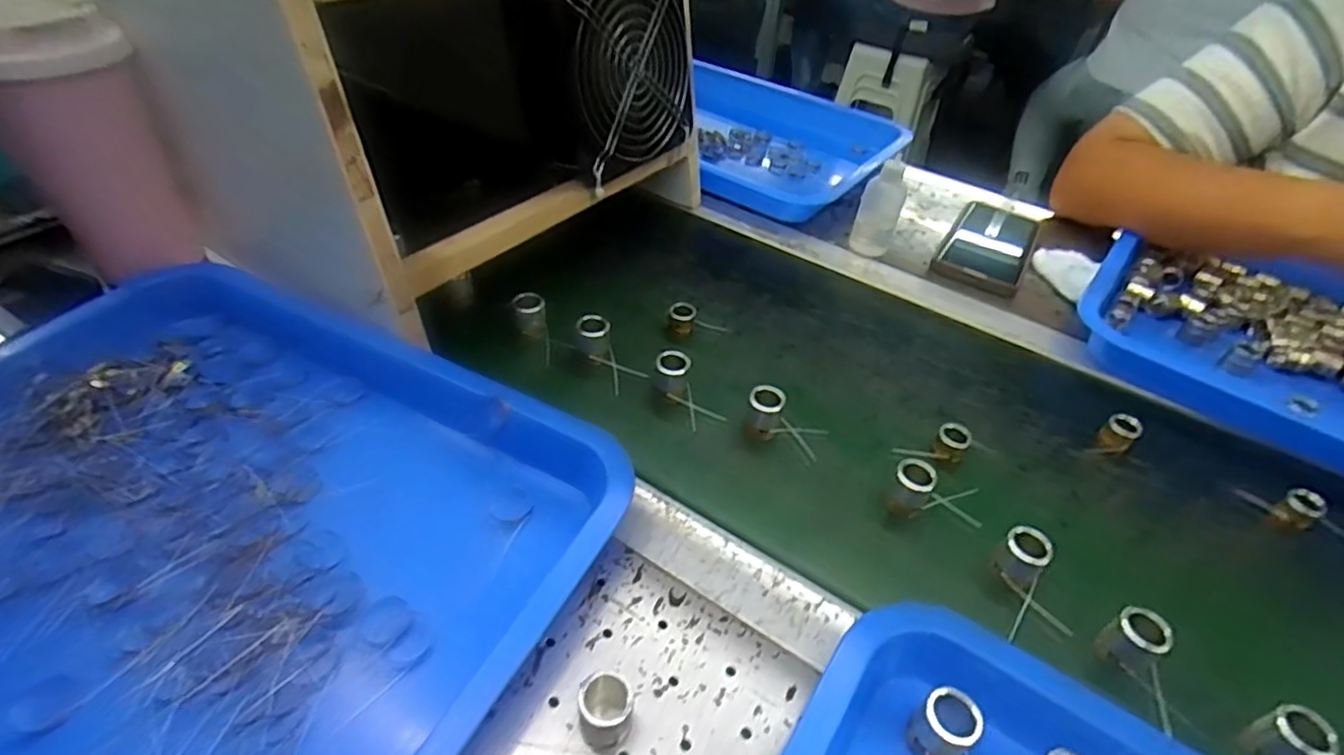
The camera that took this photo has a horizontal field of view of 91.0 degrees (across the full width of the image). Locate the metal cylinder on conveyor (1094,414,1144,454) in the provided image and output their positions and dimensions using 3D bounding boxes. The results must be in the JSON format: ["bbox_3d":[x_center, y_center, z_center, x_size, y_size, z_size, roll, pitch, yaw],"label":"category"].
[{"bbox_3d":[0.308,0.040,0.455,0.017,0.024,0.021,-27,53,-30],"label":"metal cylinder on conveyor"}]

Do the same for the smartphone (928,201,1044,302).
[{"bbox_3d":[0.311,-0.131,0.645,0.076,0.017,0.176,26,44,19],"label":"smartphone"}]

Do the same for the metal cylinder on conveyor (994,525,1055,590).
[{"bbox_3d":[0.194,0.100,0.365,0.019,0.029,0.023,-32,56,-33],"label":"metal cylinder on conveyor"}]

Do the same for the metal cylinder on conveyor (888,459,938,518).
[{"bbox_3d":[0.142,0.068,0.396,0.022,0.033,0.020,29,48,22],"label":"metal cylinder on conveyor"}]

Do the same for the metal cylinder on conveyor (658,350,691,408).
[{"bbox_3d":[0.000,-0.001,0.448,0.021,0.027,0.023,7,44,1],"label":"metal cylinder on conveyor"}]

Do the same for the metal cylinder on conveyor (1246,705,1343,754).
[{"bbox_3d":[0.285,0.169,0.304,0.018,0.031,0.022,-14,48,-20],"label":"metal cylinder on conveyor"}]

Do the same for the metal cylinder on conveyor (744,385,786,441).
[{"bbox_3d":[0.060,0.023,0.431,0.022,0.030,0.019,14,45,8],"label":"metal cylinder on conveyor"}]

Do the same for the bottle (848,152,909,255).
[{"bbox_3d":[0.187,-0.151,0.594,0.035,0.083,0.032,22,46,15],"label":"bottle"}]

